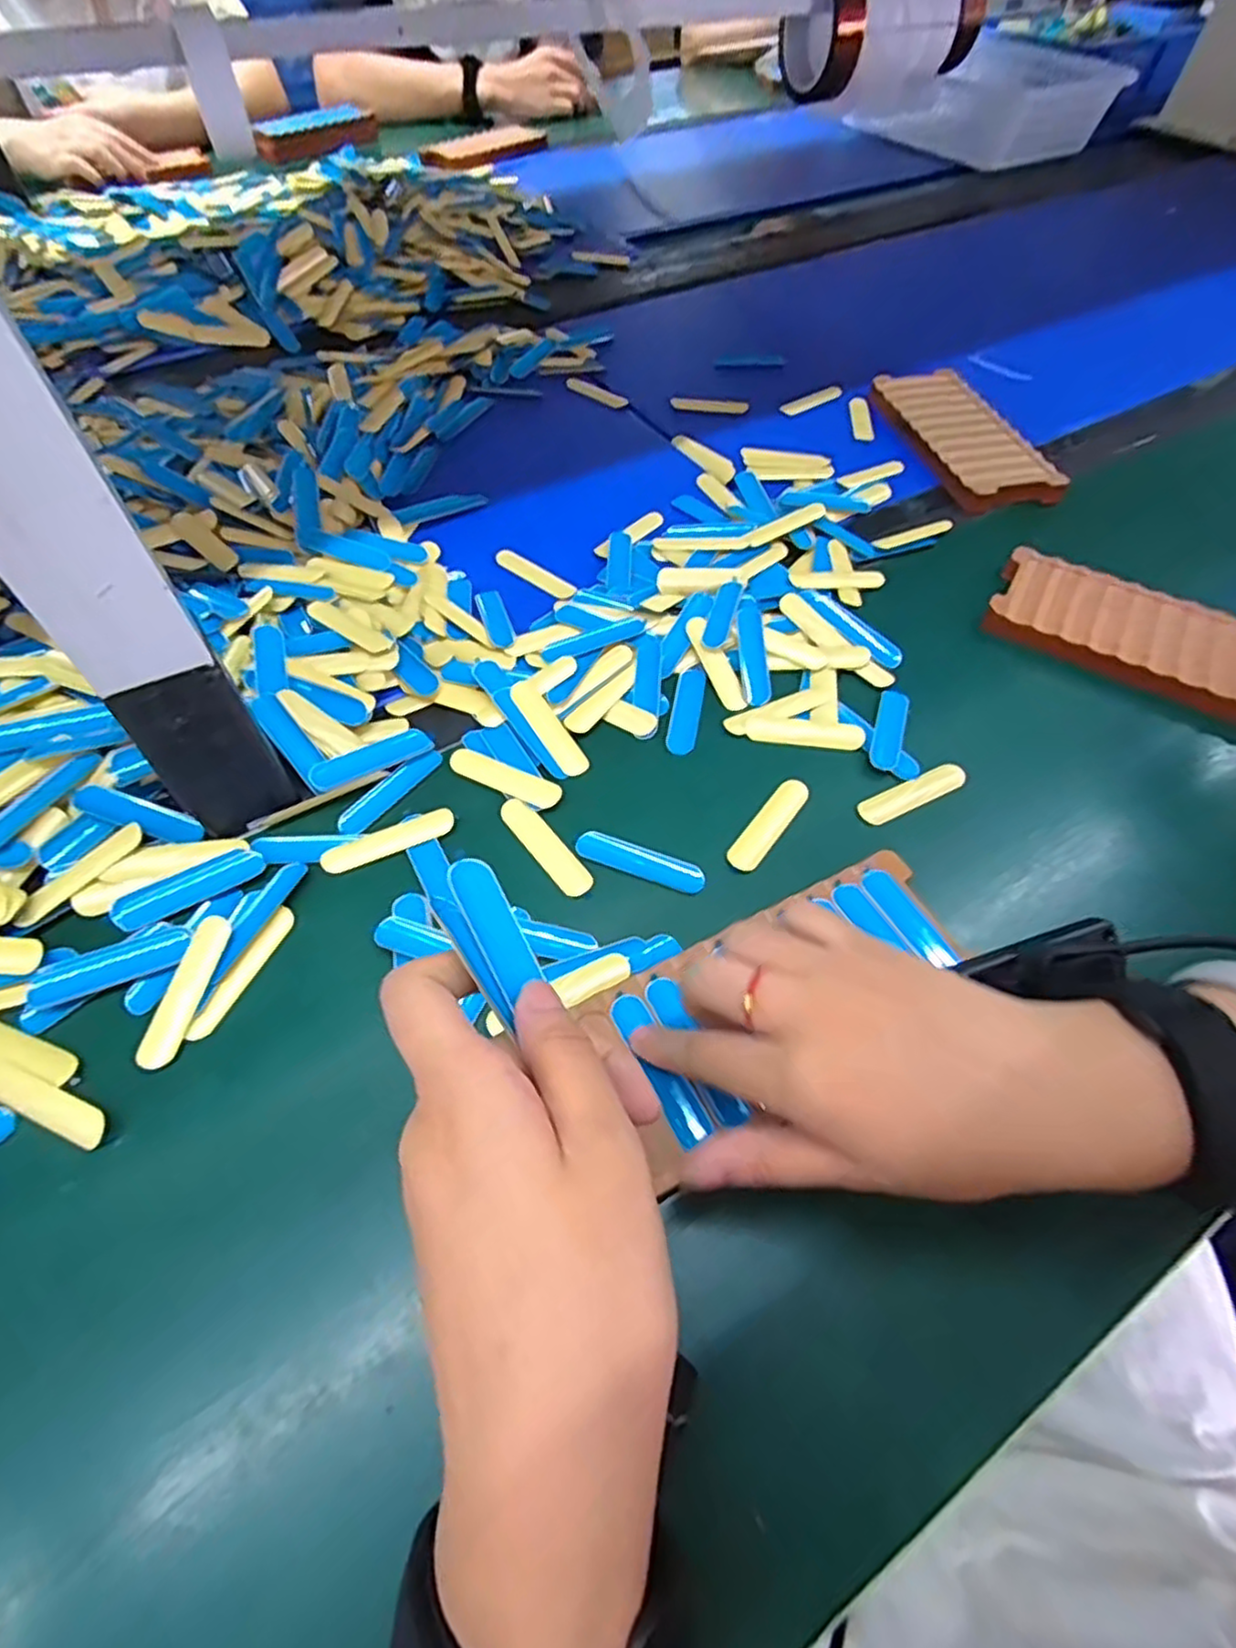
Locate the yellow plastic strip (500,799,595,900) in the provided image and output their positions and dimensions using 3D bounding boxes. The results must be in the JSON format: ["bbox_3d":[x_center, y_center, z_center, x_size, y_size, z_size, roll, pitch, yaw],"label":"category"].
[{"bbox_3d":[-0.034,0.010,0.335,0.015,0.004,0.061,-34,63,-21],"label":"yellow plastic strip"}]

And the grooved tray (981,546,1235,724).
[{"bbox_3d":[0.314,-0.113,0.413,0.172,0.012,0.076,28,61,17],"label":"grooved tray"}]

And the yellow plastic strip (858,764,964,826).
[{"bbox_3d":[0.150,-0.016,0.357,0.061,0.004,0.016,-23,60,-15],"label":"yellow plastic strip"}]

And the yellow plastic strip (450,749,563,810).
[{"bbox_3d":[-0.058,-0.023,0.355,0.062,0.005,0.016,21,59,13],"label":"yellow plastic strip"}]

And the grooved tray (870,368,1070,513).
[{"bbox_3d":[0.261,-0.295,0.533,0.077,0.013,0.178,-12,57,-8],"label":"grooved tray"}]

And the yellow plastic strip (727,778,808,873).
[{"bbox_3d":[0.074,-0.001,0.344,0.015,0.004,0.062,32,62,19],"label":"yellow plastic strip"}]

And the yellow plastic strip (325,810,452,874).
[{"bbox_3d":[-0.109,0.007,0.335,0.062,0.004,0.016,-20,59,-13],"label":"yellow plastic strip"}]

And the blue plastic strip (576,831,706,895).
[{"bbox_3d":[0.011,0.017,0.331,0.061,0.004,0.016,18,58,11],"label":"blue plastic strip"}]

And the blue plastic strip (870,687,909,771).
[{"bbox_3d":[0.146,-0.052,0.376,0.014,0.004,0.058,17,58,10],"label":"blue plastic strip"}]

